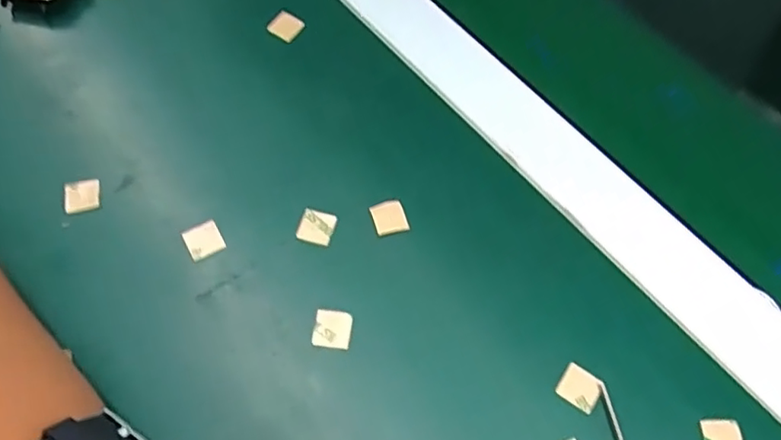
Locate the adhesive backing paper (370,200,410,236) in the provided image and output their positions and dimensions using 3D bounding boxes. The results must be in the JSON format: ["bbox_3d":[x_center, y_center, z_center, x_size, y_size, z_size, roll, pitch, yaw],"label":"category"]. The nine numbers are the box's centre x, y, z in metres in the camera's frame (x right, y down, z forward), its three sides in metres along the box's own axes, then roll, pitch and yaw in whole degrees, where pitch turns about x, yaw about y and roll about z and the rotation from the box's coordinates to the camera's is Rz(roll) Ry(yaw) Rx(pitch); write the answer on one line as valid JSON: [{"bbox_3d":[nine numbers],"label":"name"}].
[{"bbox_3d":[-0.001,-0.001,0.273,0.016,0.004,0.017,-13,65,-10],"label":"adhesive backing paper"}]

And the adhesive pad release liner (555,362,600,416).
[{"bbox_3d":[0.079,0.069,0.239,0.016,0.004,0.016,32,66,12],"label":"adhesive pad release liner"}]

